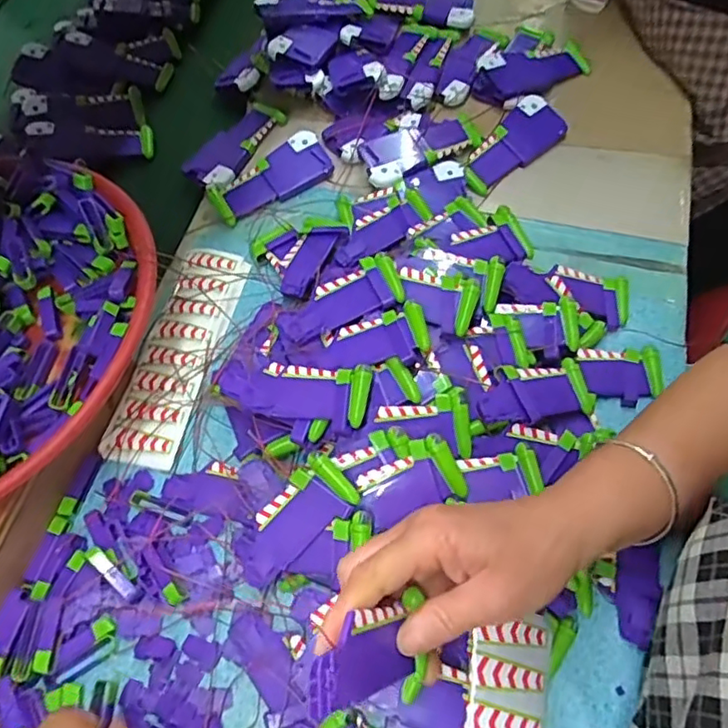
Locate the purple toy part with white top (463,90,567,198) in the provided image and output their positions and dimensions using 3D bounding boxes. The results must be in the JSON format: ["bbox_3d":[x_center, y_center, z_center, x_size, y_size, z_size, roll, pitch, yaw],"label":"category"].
[{"bbox_3d":[0.137,-0.206,0.570,0.116,0.027,0.048,-39,66,-18],"label":"purple toy part with white top"}]

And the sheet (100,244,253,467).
[{"bbox_3d":[-0.148,-0.013,0.492,0.062,0.010,0.196,9,63,11],"label":"sheet"}]

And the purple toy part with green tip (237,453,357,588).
[{"bbox_3d":[-0.045,0.102,0.388,0.041,0.007,0.088,43,92,14],"label":"purple toy part with green tip"}]

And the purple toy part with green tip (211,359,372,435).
[{"bbox_3d":[-0.058,0.018,0.429,0.132,0.017,0.043,8,60,25],"label":"purple toy part with green tip"}]

